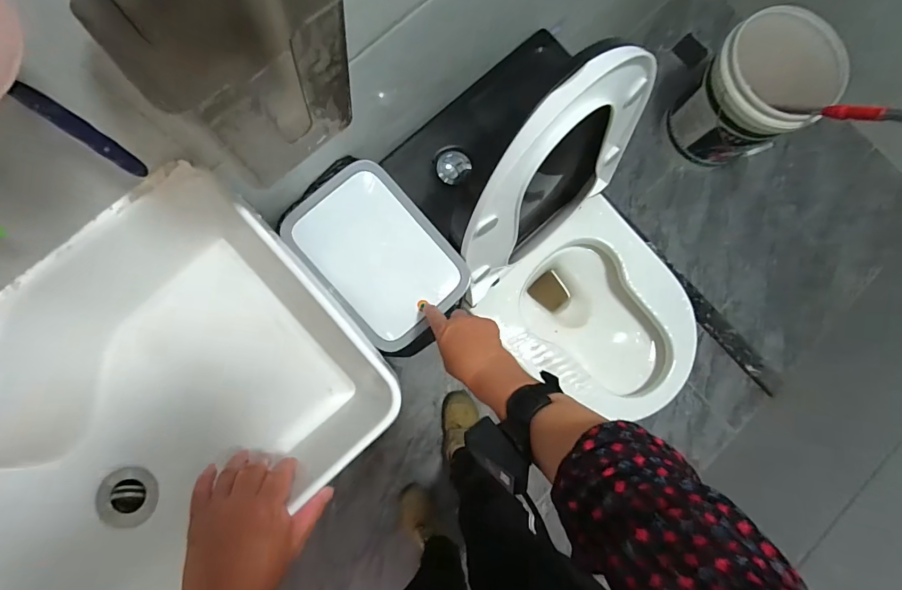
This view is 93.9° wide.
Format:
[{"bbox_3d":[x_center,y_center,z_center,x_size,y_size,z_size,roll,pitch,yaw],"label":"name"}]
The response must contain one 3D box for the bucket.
[{"bbox_3d":[0.798,-0.539,1.118,0.331,0.304,0.282,-37,87,-7],"label":"bucket"}]

